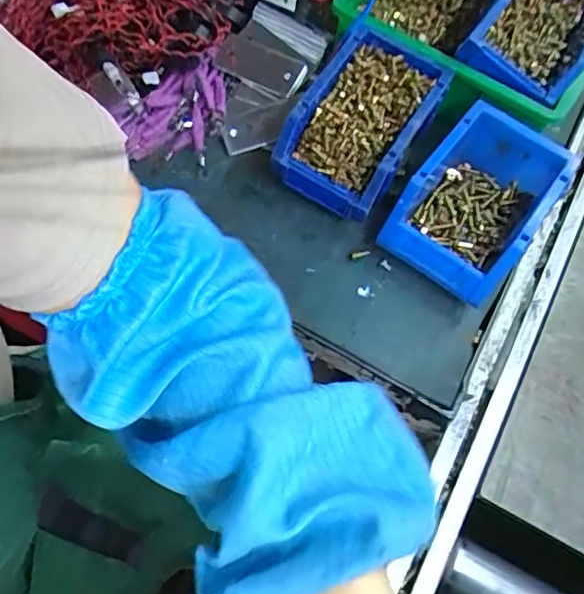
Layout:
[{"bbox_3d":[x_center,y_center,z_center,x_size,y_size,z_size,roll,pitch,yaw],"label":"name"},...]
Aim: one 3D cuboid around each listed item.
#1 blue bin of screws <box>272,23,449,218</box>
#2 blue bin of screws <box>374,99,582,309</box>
[{"bbox_3d":[0.066,-0.160,0.558,0.109,0.088,0.167,29,66,9],"label":"blue bin of screws"},{"bbox_3d":[0.168,-0.087,0.529,0.113,0.065,0.159,33,67,11],"label":"blue bin of screws"}]

